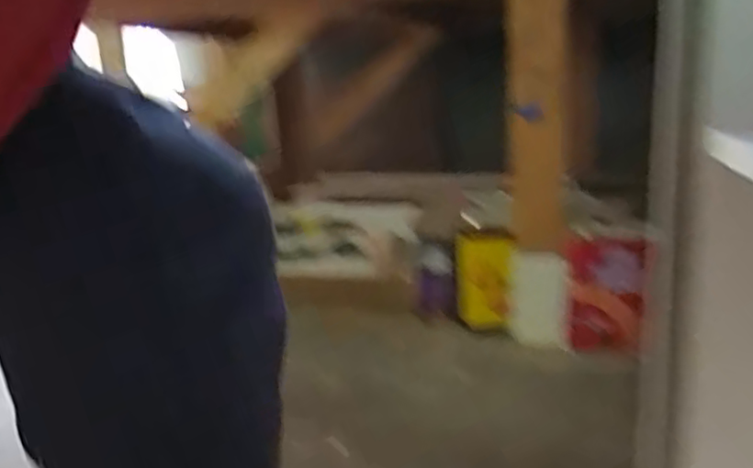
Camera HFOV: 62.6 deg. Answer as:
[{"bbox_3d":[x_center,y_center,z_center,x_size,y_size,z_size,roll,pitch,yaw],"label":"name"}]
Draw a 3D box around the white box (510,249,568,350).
[{"bbox_3d":[0.321,0.128,1.236,0.112,0.180,0.022,0,-8,37],"label":"white box"}]

